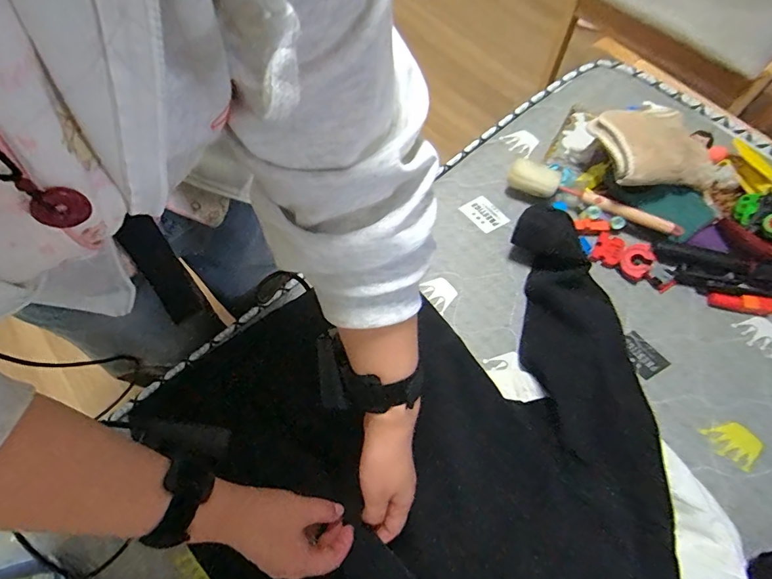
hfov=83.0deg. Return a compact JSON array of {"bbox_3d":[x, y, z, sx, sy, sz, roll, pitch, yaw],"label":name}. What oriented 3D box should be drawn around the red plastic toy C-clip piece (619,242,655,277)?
[{"bbox_3d":[0.385,-0.046,0.670,0.051,0.026,0.041,-40,71,-14],"label":"red plastic toy C-clip piece"}]

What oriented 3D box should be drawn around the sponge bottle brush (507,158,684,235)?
[{"bbox_3d":[0.326,-0.143,0.698,0.267,0.057,0.049,21,69,11],"label":"sponge bottle brush"}]

